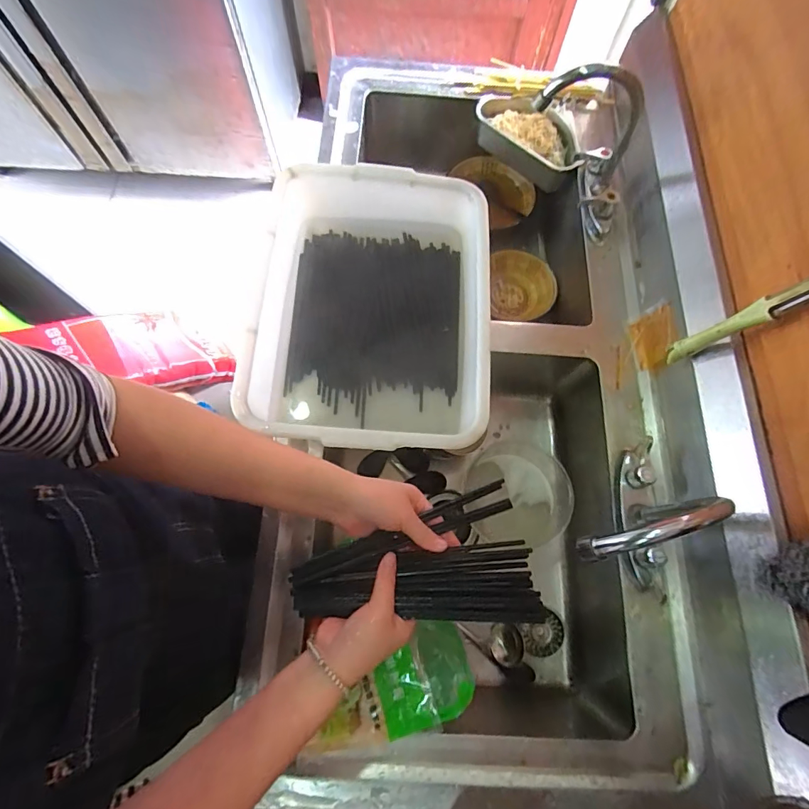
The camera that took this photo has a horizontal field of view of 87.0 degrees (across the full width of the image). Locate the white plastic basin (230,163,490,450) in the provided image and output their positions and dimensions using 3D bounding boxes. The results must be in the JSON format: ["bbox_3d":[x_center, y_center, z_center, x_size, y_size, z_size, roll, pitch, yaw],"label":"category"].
[{"bbox_3d":[-0.034,-0.133,0.591,0.303,0.110,0.405,5,71,0],"label":"white plastic basin"}]

